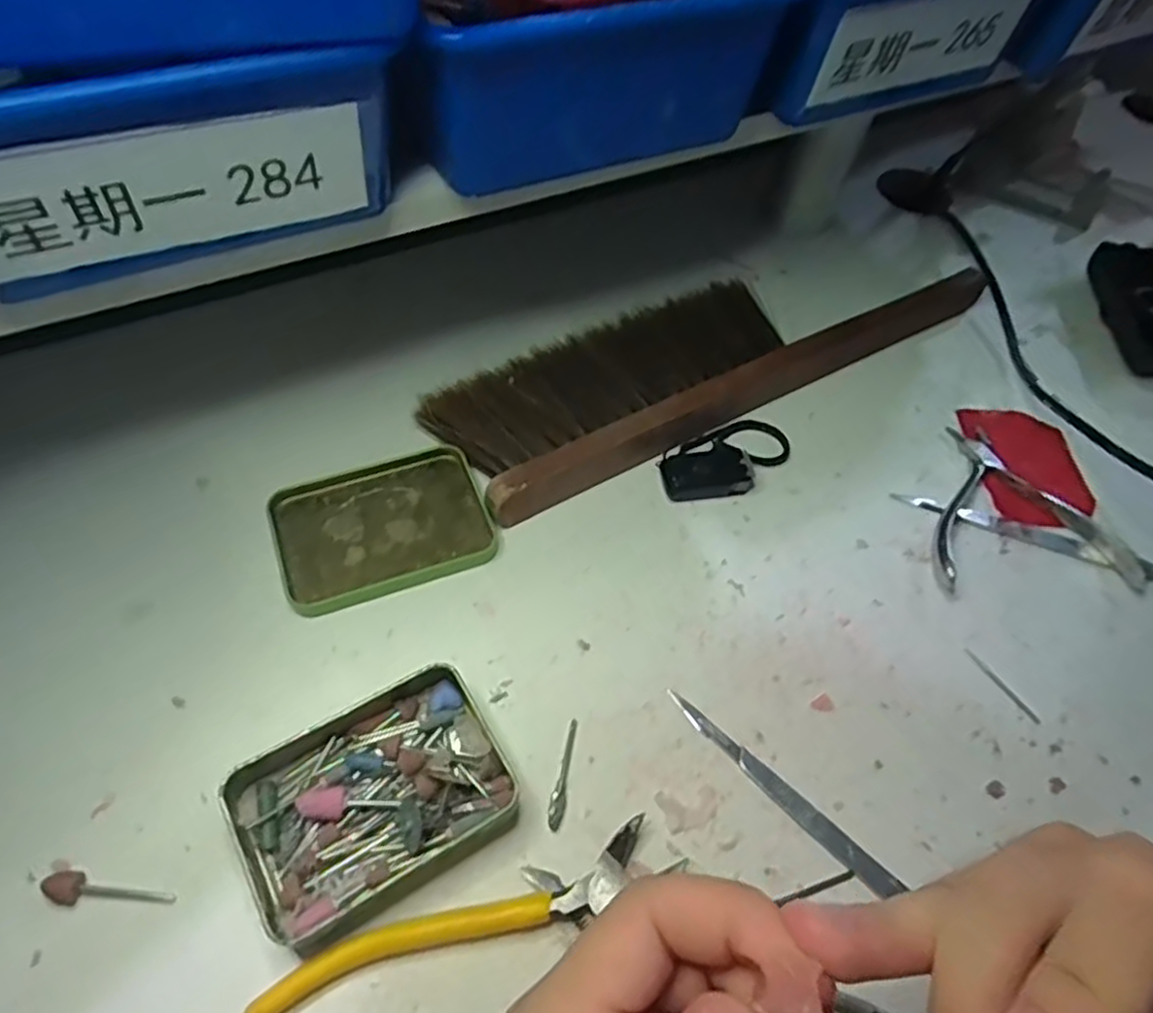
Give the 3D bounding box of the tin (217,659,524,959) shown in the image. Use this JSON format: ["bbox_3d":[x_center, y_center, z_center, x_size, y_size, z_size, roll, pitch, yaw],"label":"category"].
[{"bbox_3d":[-0.077,0.110,0.281,0.099,0.017,0.076,-27,61,-22],"label":"tin"}]

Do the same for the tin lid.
[{"bbox_3d":[-0.094,0.008,0.358,0.098,0.007,0.075,-18,58,-17],"label":"tin lid"}]

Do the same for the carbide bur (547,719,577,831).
[{"bbox_3d":[-0.006,0.108,0.298,0.007,0.004,0.043,9,54,2],"label":"carbide bur"}]

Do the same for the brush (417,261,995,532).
[{"bbox_3d":[0.084,-0.091,0.430,0.337,0.029,0.092,-26,60,-21],"label":"brush"}]

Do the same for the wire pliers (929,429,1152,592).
[{"bbox_3d":[0.228,-0.003,0.387,0.107,0.015,0.102,0,54,-5],"label":"wire pliers"}]

